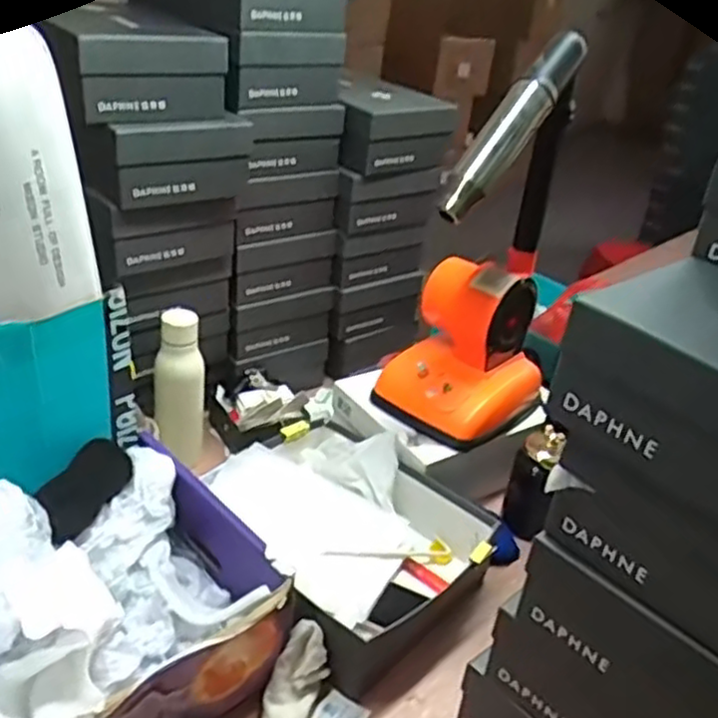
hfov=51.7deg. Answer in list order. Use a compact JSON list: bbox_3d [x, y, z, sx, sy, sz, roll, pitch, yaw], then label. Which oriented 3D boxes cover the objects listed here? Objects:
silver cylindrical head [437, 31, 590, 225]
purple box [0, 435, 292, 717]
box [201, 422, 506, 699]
[{"bbox_3d":[0.179,-0.269,0.861,0.052,0.266,0.052,35,-2,39],"label":"silver cylindrical head"},{"bbox_3d":[-0.292,0.241,0.685,0.390,0.166,0.294,-21,40,-38],"label":"purple box"},{"bbox_3d":[-0.020,0.219,0.924,0.315,0.124,0.287,29,36,33],"label":"box"}]

